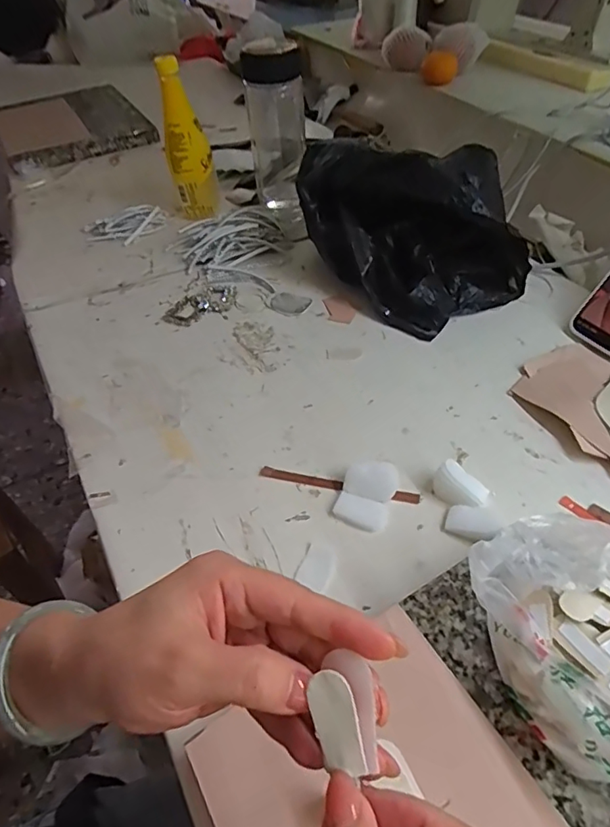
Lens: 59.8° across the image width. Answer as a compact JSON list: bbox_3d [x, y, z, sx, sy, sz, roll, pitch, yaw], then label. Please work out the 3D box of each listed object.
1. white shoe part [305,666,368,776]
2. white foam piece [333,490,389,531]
[{"bbox_3d":[0.012,0.118,0.201,0.016,0.007,0.036,-13,74,-7],"label":"white shoe part"},{"bbox_3d":[0.046,0.081,0.439,0.043,0.008,0.026,9,48,14],"label":"white foam piece"}]

